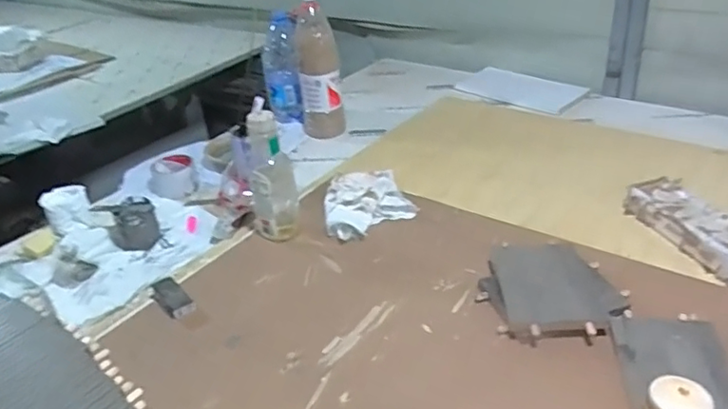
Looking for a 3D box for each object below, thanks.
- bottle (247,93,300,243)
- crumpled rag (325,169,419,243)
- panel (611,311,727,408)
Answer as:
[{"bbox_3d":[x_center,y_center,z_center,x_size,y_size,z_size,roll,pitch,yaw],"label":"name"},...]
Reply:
[{"bbox_3d":[-0.145,-0.042,0.893,0.056,0.204,0.065,20,39,33],"label":"bottle"},{"bbox_3d":[0.005,-0.008,0.989,0.143,0.035,0.175,-7,32,-6],"label":"crumpled rag"},{"bbox_3d":[0.345,0.178,0.645,0.122,0.012,0.170,3,32,10],"label":"panel"}]

